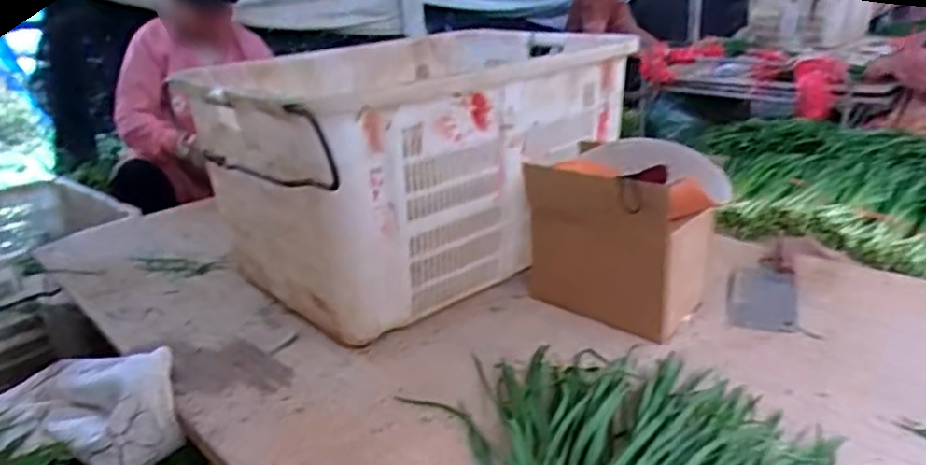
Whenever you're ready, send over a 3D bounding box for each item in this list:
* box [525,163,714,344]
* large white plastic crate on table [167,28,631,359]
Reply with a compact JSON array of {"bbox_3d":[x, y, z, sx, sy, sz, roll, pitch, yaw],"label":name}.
[{"bbox_3d":[0.210,0.009,0.907,0.228,0.207,0.125,17,31,41],"label":"box"},{"bbox_3d":[-0.075,-0.132,1.086,0.631,0.329,0.476,-18,26,-34],"label":"large white plastic crate on table"}]

